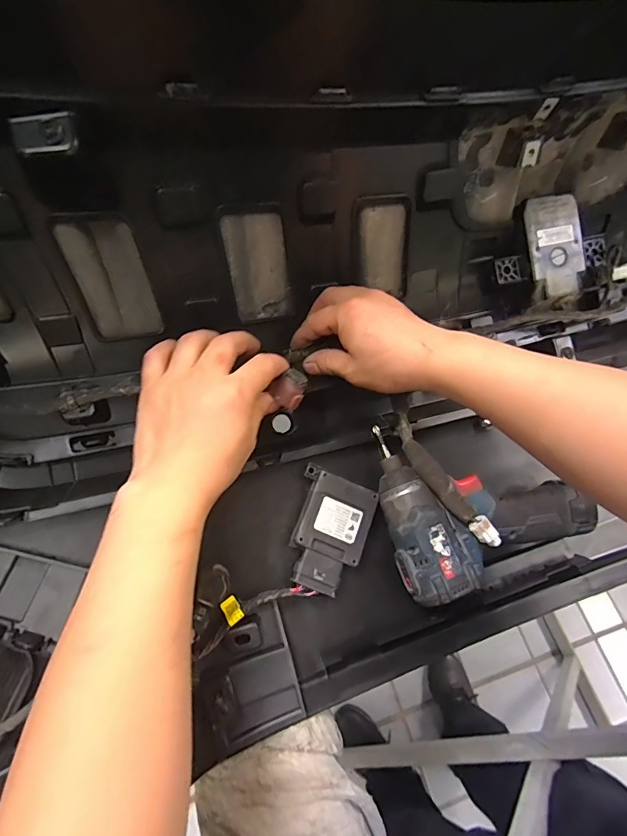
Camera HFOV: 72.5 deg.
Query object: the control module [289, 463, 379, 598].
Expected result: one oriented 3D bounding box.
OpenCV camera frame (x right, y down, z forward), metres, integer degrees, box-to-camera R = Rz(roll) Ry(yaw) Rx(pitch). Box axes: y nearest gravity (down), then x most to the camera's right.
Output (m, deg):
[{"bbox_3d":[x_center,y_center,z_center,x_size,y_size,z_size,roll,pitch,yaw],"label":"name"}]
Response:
[{"bbox_3d":[0.013,0.097,0.365,0.064,0.020,0.095,19,65,5],"label":"control module"}]

